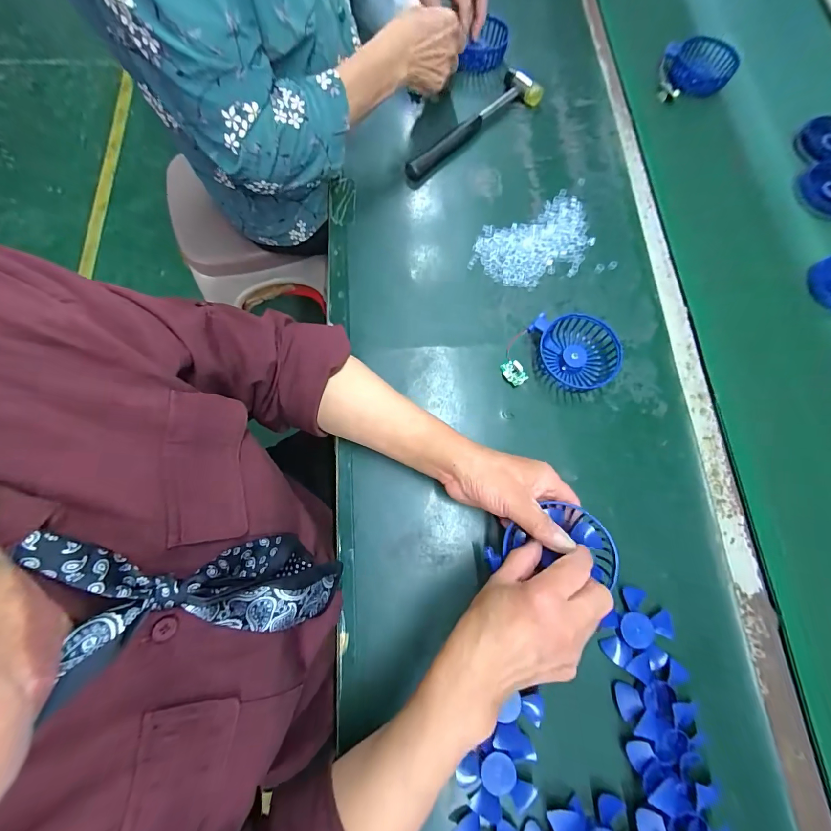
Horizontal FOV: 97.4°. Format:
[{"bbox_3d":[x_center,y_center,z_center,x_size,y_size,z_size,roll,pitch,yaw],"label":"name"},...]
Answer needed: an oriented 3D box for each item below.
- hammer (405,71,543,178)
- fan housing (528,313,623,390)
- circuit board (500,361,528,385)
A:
[{"bbox_3d":[0.073,-0.415,0.519,0.237,0.027,0.056,-37,80,-11],"label":"hammer"},{"bbox_3d":[0.188,-0.076,0.426,0.081,0.030,0.093,-18,77,-7],"label":"fan housing"},{"bbox_3d":[0.115,-0.051,0.427,0.020,0.013,0.031,-34,79,-11],"label":"circuit board"}]

